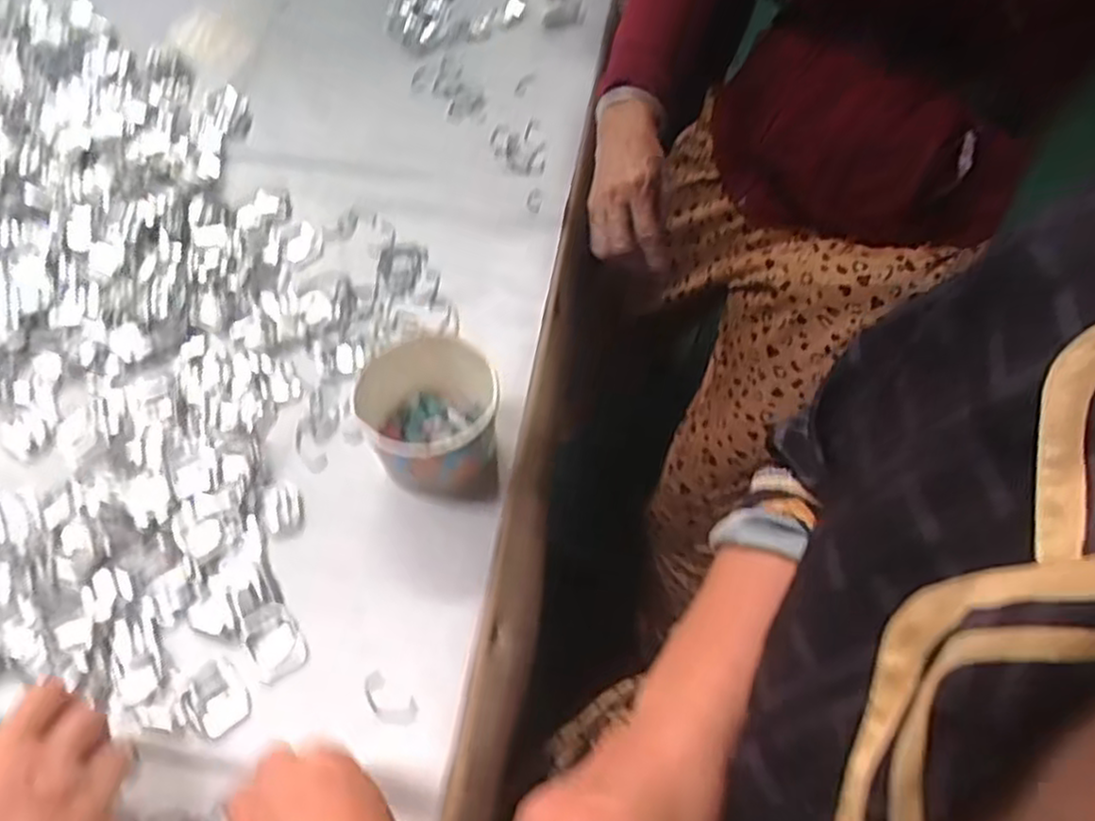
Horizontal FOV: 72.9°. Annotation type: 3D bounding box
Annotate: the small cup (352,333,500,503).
[{"bbox_3d":[-0.074,0.009,0.490,0.077,0.072,0.083,0,57,0],"label":"small cup"}]

